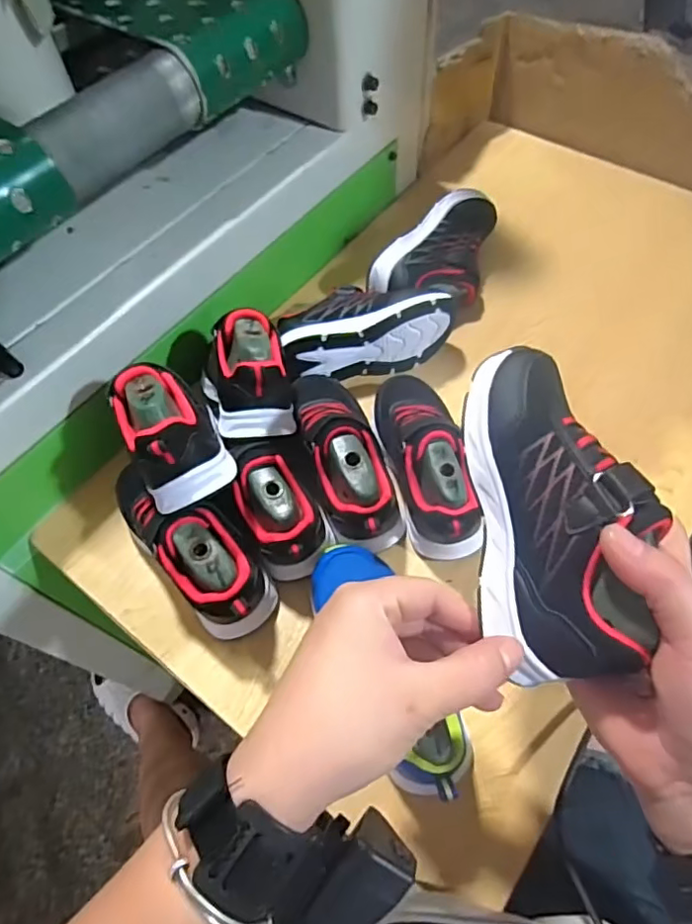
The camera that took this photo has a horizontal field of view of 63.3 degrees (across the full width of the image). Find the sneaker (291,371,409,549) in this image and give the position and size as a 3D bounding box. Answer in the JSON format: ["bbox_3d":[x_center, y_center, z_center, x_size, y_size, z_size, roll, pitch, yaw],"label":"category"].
[{"bbox_3d":[-0.001,-0.016,0.489,0.067,0.071,0.181,-17,62,-6],"label":"sneaker"}]

